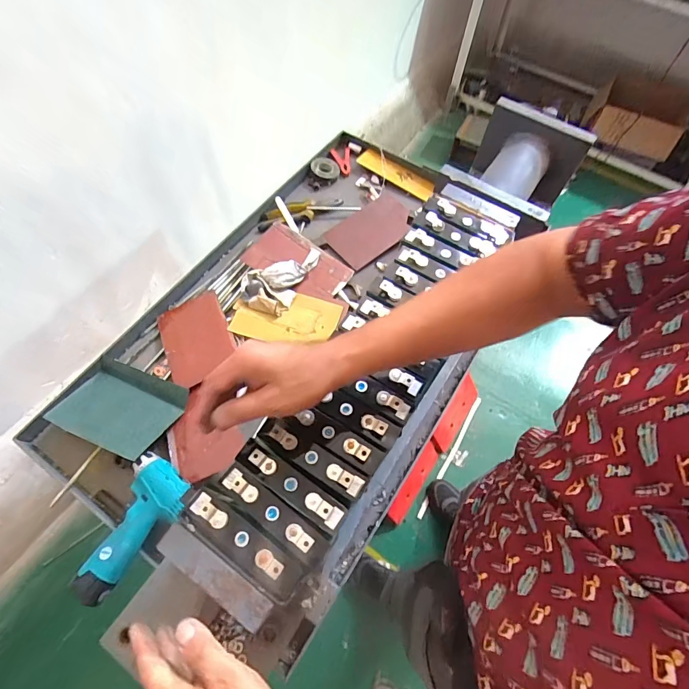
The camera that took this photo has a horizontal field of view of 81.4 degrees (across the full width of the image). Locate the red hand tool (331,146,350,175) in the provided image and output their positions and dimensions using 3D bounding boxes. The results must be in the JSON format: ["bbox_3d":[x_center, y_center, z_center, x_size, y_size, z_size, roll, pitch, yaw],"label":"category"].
[{"bbox_3d":[-0.010,-0.494,1.072,0.049,0.027,0.077,0,63,-2],"label":"red hand tool"}]

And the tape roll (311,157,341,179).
[{"bbox_3d":[-0.050,-0.461,1.046,0.074,0.020,0.074,0,63,-2],"label":"tape roll"}]

